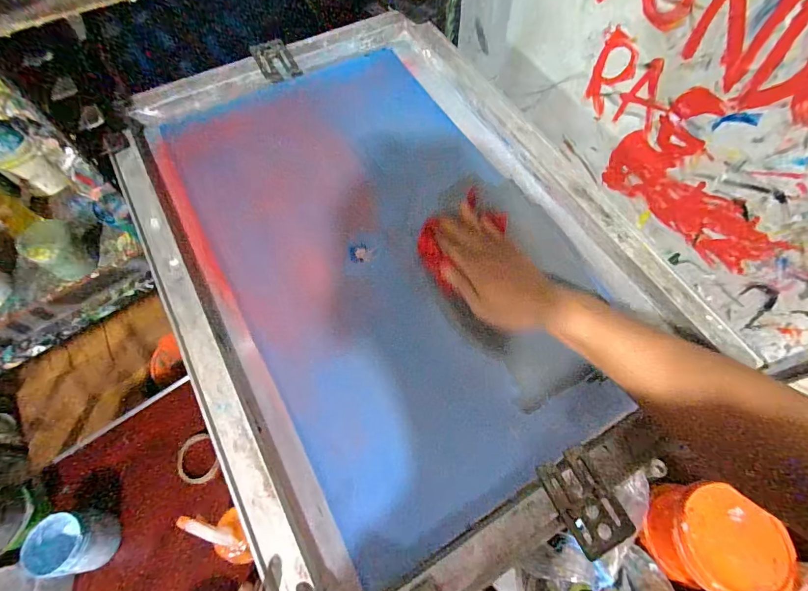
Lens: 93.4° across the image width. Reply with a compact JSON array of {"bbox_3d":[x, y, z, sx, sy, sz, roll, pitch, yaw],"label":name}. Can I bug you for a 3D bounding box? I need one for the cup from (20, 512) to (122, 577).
[{"bbox_3d":[-0.563,0.422,0.653,0.096,0.082,0.095,-1,61,1],"label":"cup"}]

